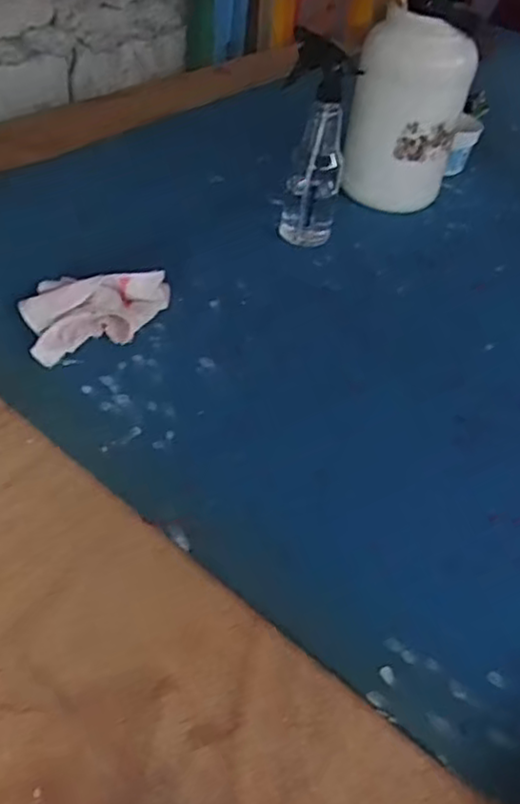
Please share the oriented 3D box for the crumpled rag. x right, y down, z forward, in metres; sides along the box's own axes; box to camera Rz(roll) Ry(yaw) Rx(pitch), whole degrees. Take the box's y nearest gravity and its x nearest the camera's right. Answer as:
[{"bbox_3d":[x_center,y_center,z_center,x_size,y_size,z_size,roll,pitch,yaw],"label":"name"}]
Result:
[{"bbox_3d":[-0.179,-0.116,0.733,0.170,0.046,0.121,-19,51,-24],"label":"crumpled rag"}]

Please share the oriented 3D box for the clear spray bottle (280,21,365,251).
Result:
[{"bbox_3d":[0.066,-0.320,0.828,0.079,0.237,0.063,6,46,-1],"label":"clear spray bottle"}]

